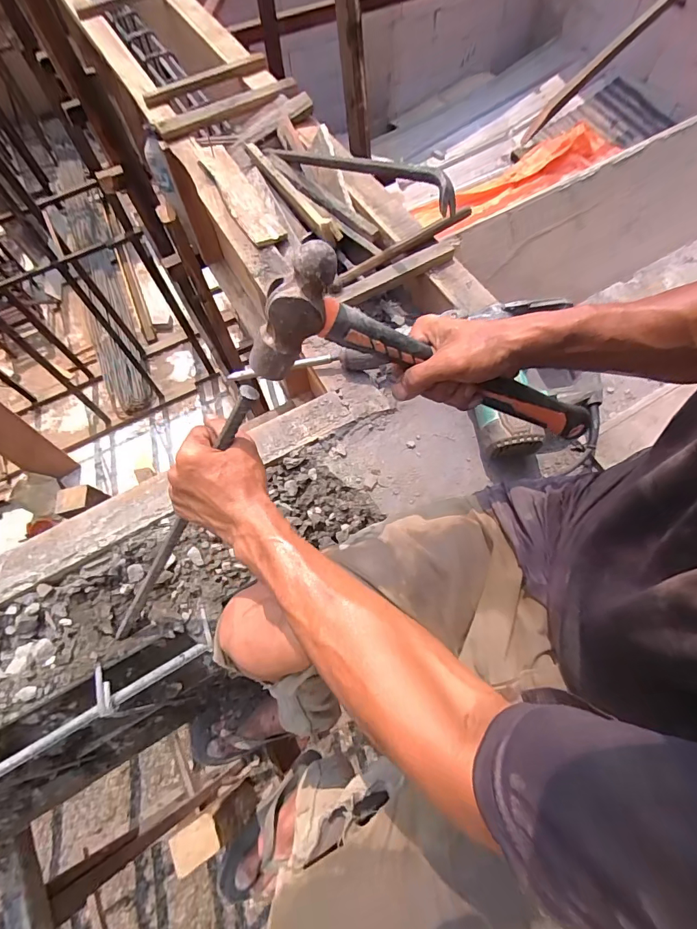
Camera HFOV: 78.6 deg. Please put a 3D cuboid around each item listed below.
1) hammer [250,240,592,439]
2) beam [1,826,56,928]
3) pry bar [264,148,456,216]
[{"bbox_3d":[0.096,-0.085,0.401,0.355,0.107,0.043,13,63,-23],"label":"hammer"},{"bbox_3d":[-0.565,0.814,0.755,0.050,0.066,0.278,-27,67,-10],"label":"beam"},{"bbox_3d":[-0.005,-0.541,0.775,0.053,0.046,0.601,-32,48,-12],"label":"pry bar"}]

